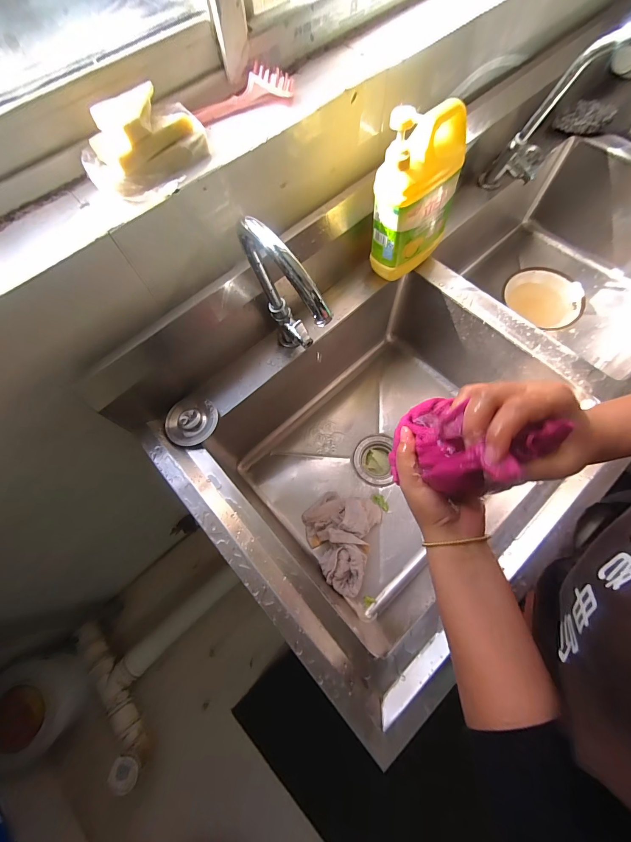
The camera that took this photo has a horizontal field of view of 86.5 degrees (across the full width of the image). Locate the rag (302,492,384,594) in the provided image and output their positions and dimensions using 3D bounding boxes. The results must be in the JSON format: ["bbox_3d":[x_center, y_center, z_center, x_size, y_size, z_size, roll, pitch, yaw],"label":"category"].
[{"bbox_3d":[0.041,0.223,0.656,0.142,0.057,0.174,20,71,10],"label":"rag"}]

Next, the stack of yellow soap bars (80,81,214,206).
[{"bbox_3d":[-0.189,-0.311,0.378,0.087,0.058,0.141,42,76,16],"label":"stack of yellow soap bars"}]

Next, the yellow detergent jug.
[{"bbox_3d":[0.159,-0.356,0.525,0.086,0.220,0.139,36,75,14],"label":"yellow detergent jug"}]

